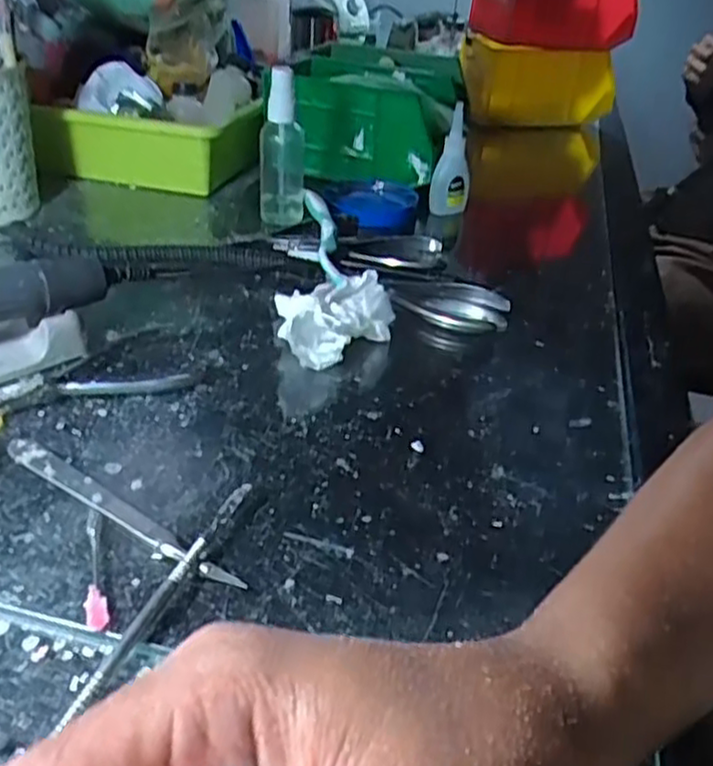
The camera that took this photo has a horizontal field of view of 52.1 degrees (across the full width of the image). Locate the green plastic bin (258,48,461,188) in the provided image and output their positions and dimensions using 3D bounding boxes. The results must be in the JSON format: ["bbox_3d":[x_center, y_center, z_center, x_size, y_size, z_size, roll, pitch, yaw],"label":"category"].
[{"bbox_3d":[0.021,-0.279,0.744,0.172,0.086,0.248,9,34,6],"label":"green plastic bin"}]

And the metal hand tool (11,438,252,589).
[{"bbox_3d":[-0.103,0.053,0.306,0.137,0.005,0.013,25,38,26],"label":"metal hand tool"}]

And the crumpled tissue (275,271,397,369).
[{"bbox_3d":[-0.014,-0.037,0.424,0.069,0.034,0.045,-9,36,-20],"label":"crumpled tissue"}]

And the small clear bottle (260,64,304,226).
[{"bbox_3d":[-0.058,-0.189,0.570,0.035,0.109,0.034,2,34,-5],"label":"small clear bottle"}]

